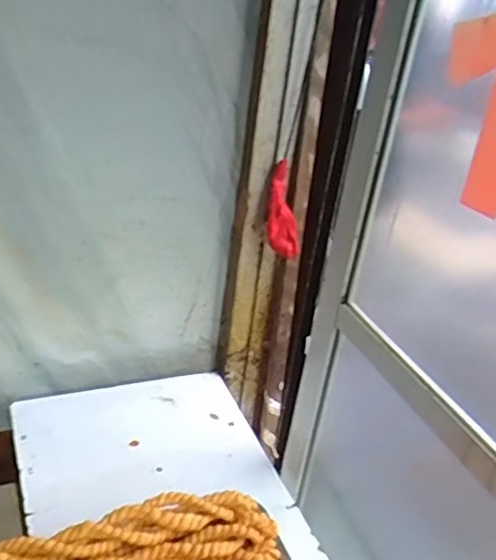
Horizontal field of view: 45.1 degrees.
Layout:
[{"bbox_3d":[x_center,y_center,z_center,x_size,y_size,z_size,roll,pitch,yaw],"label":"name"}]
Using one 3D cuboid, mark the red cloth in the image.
[{"bbox_3d":[0.058,-0.124,1.061,0.041,0.170,0.049,-11,11,-31],"label":"red cloth"}]

